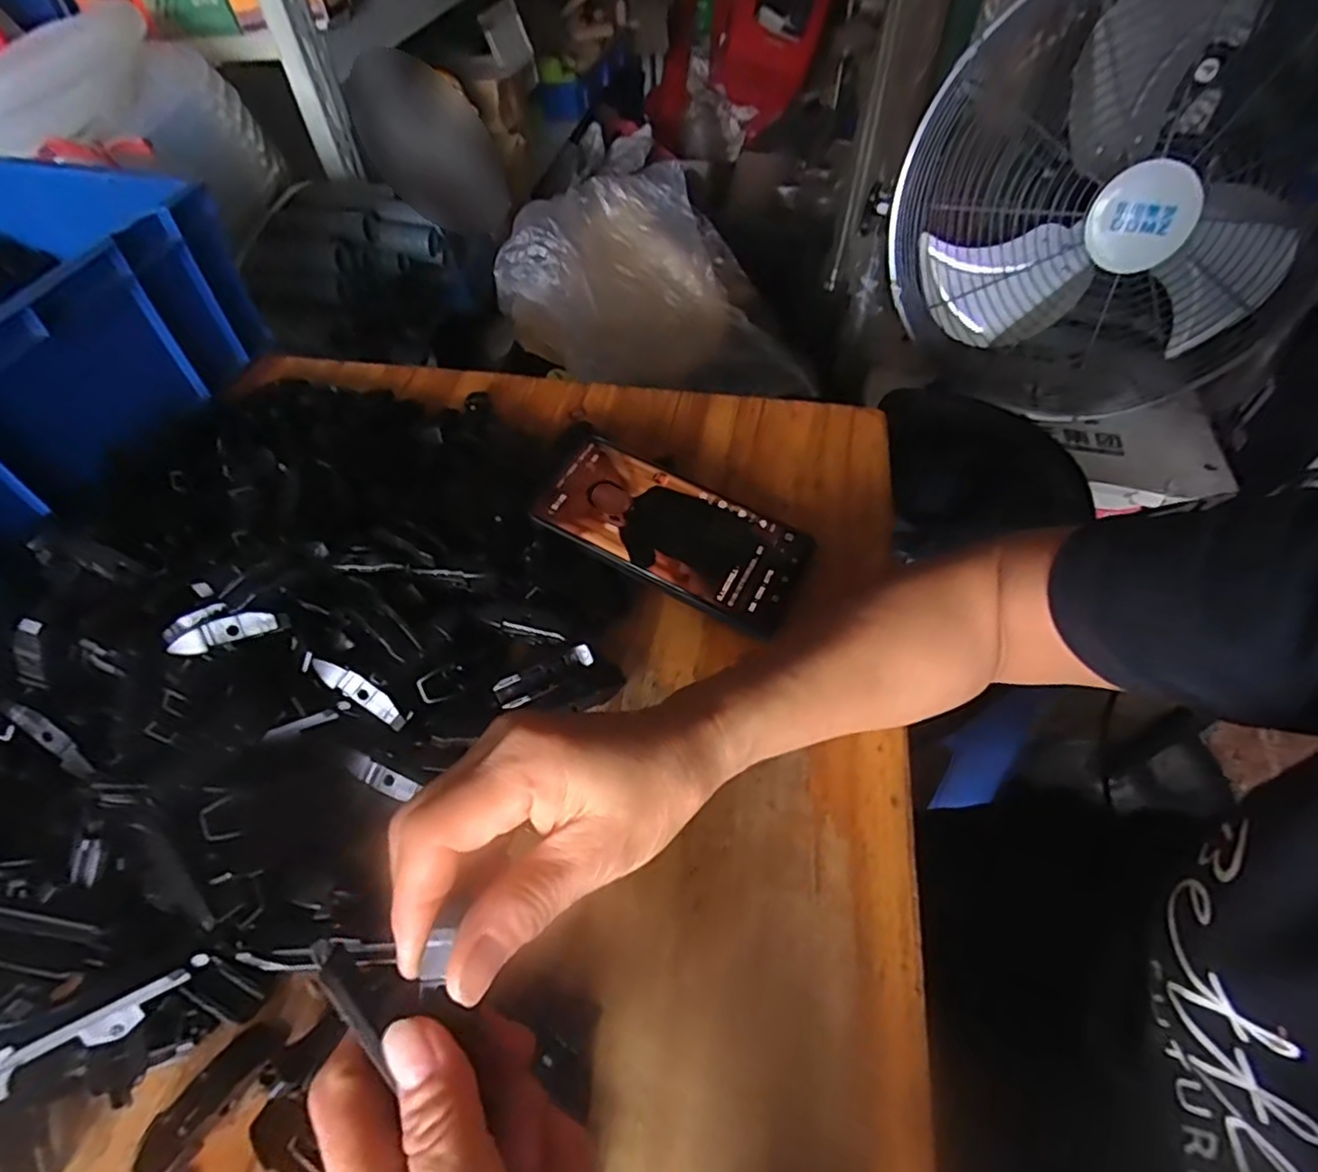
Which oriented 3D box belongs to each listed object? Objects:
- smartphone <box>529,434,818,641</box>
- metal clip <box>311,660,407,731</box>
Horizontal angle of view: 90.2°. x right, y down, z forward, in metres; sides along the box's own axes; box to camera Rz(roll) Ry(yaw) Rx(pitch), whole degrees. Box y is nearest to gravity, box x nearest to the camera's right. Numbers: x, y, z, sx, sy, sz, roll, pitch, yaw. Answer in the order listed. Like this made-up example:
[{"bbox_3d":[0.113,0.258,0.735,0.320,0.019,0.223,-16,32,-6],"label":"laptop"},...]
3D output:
[{"bbox_3d":[0.008,-0.035,0.396,0.161,0.007,0.078,27,60,11],"label":"smartphone"},{"bbox_3d":[-0.143,0.051,0.316,0.049,0.007,0.010,40,57,-14],"label":"metal clip"}]

